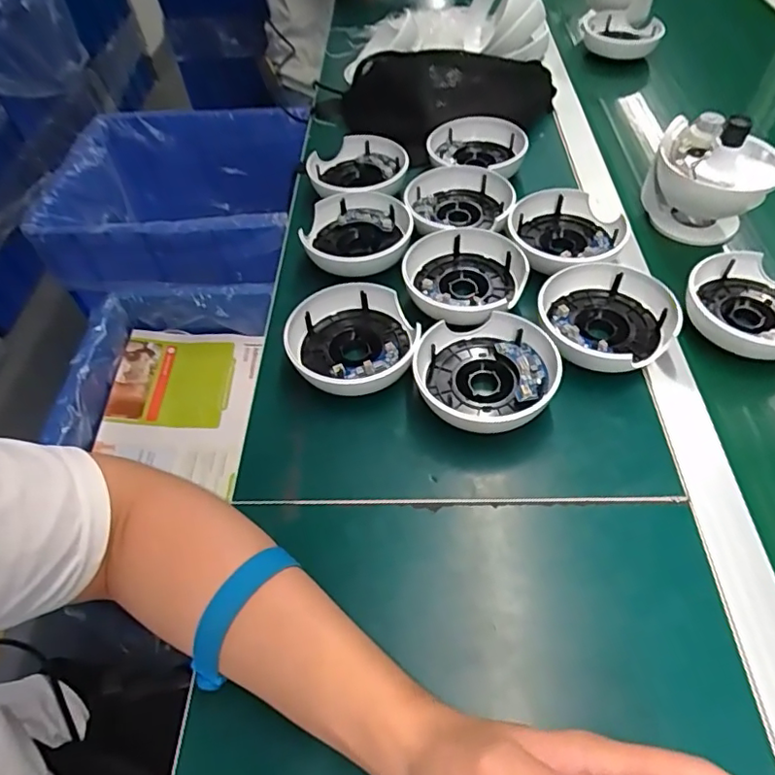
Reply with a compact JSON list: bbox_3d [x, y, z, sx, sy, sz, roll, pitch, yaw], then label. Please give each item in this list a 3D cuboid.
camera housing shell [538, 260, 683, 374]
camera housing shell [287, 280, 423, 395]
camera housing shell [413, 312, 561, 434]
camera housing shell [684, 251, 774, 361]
[{"bbox_3d":[0.197,-0.064,0.501,0.117,0.036,0.120,15,55,13],"label":"camera housing shell"},{"bbox_3d":[-0.032,-0.042,0.497,0.111,0.039,0.113,-1,53,1],"label":"camera housing shell"},{"bbox_3d":[0.084,-0.011,0.467,0.115,0.042,0.112,-1,53,1],"label":"camera housing shell"},{"bbox_3d":[0.339,-0.078,0.509,0.118,0.040,0.113,19,56,15],"label":"camera housing shell"}]

